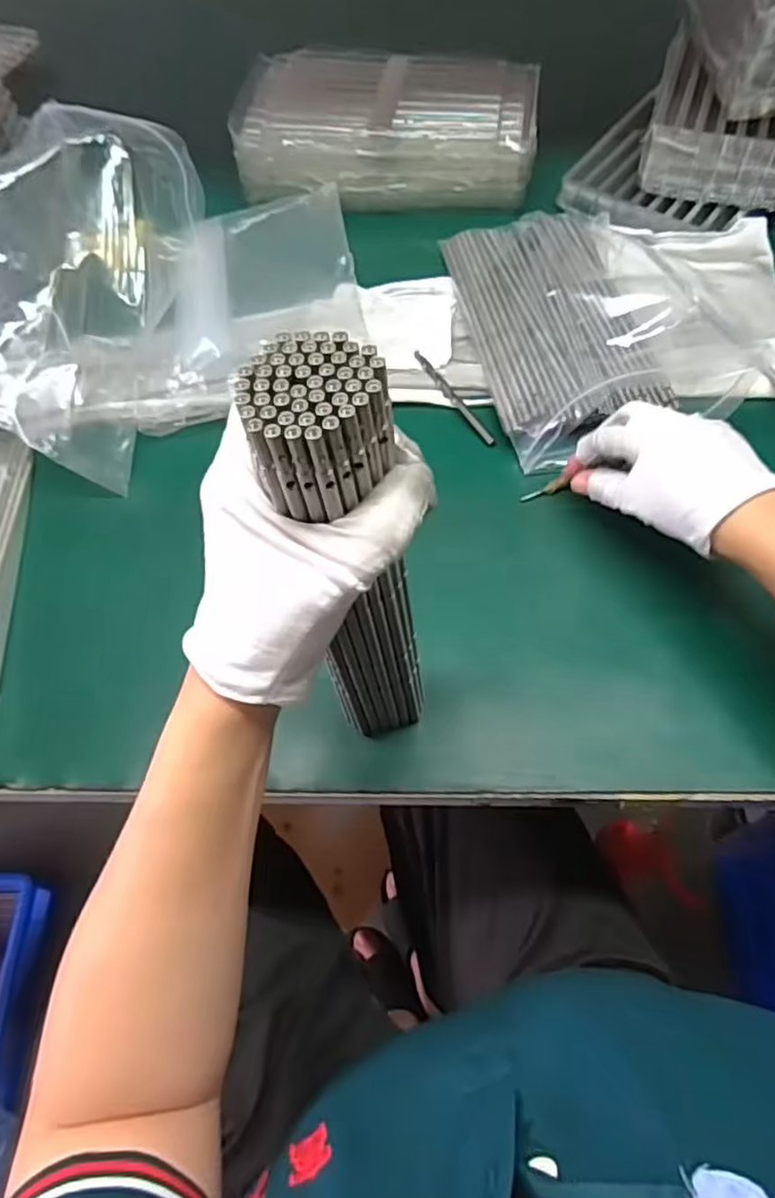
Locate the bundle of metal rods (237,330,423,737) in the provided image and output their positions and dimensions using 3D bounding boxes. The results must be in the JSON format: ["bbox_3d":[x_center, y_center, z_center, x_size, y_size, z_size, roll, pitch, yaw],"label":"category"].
[{"bbox_3d":[-0.013,-0.005,0.301,0.044,0.235,0.042,-18,58,-5],"label":"bundle of metal rods"}]

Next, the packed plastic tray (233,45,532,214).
[{"bbox_3d":[0.003,-0.483,0.680,0.296,0.063,0.178,10,63,9],"label":"packed plastic tray"}]

